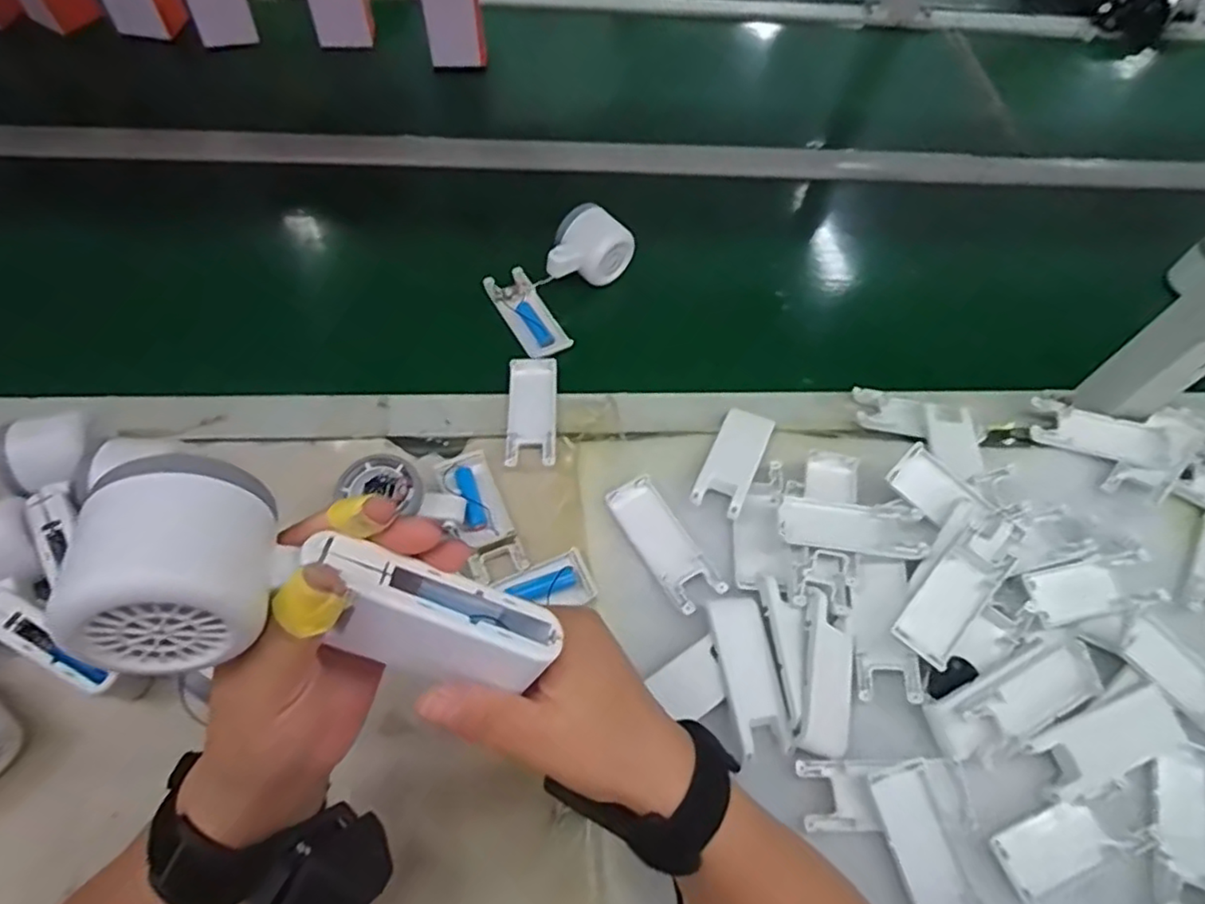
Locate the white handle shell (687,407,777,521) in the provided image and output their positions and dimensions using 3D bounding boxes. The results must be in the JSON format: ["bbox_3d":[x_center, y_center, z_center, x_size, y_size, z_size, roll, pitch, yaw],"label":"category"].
[{"bbox_3d":[0.106,0.005,0.513,0.040,0.012,0.100,25,60,10],"label":"white handle shell"}]

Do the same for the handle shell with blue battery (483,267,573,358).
[{"bbox_3d":[-0.070,-0.128,0.589,0.042,0.012,0.100,-25,64,-18],"label":"handle shell with blue battery"}]

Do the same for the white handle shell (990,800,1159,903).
[{"bbox_3d":[0.291,0.243,0.398,0.098,0.011,0.037,-14,61,-13],"label":"white handle shell"}]

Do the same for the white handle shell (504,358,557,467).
[{"bbox_3d":[-0.059,-0.035,0.536,0.040,0.010,0.104,1,59,-4],"label":"white handle shell"}]

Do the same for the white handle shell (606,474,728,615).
[{"bbox_3d":[0.045,0.065,0.469,0.039,0.008,0.104,-27,65,-19],"label":"white handle shell"}]

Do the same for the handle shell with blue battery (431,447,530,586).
[{"bbox_3d":[-0.092,0.044,0.479,0.042,0.021,0.106,-21,63,-16],"label":"handle shell with blue battery"}]

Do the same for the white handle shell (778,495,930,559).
[{"bbox_3d":[0.182,0.054,0.472,0.100,0.014,0.044,9,59,1],"label":"white handle shell"}]

